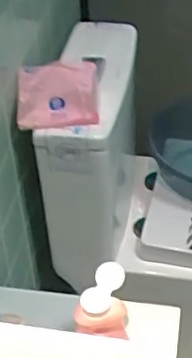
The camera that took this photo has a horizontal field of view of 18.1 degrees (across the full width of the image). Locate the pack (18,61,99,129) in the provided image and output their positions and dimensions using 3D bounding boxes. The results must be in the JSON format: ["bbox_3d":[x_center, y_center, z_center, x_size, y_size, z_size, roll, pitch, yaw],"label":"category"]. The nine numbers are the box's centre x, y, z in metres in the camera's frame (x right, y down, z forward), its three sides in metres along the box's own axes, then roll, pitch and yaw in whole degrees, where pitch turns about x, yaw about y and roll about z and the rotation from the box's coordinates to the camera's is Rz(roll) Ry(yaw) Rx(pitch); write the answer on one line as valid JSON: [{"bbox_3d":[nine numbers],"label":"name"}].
[{"bbox_3d":[-0.062,-0.136,0.961,0.124,0.042,0.105,-4,86,6],"label":"pack"}]

